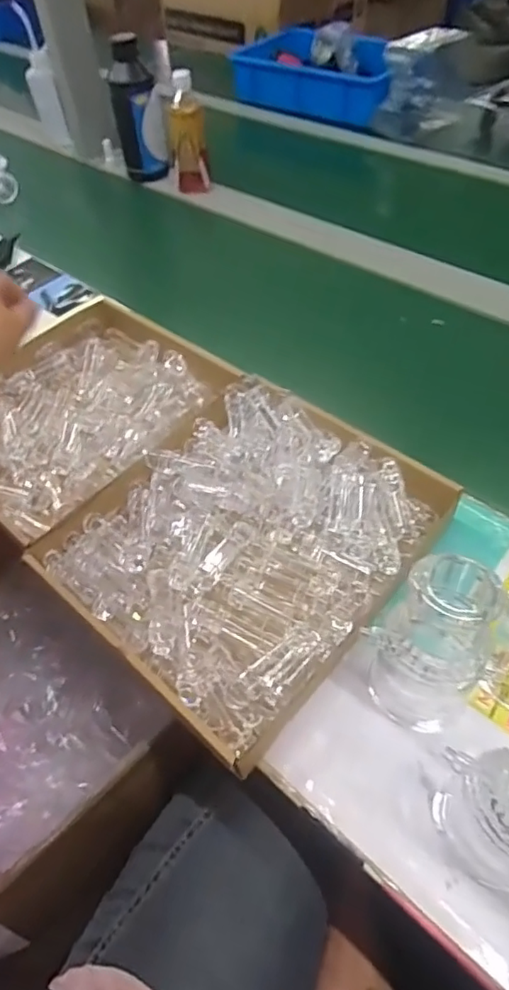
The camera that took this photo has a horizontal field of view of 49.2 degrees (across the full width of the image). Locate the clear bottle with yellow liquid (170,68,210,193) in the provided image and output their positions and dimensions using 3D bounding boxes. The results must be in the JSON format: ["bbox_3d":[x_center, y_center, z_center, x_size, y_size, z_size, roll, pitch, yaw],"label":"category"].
[{"bbox_3d":[-0.121,-0.649,1.003,0.067,0.167,0.063,-9,52,-1],"label":"clear bottle with yellow liquid"}]

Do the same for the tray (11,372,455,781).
[{"bbox_3d":[-0.009,0.041,0.533,0.275,0.068,0.314,34,62,28],"label":"tray"}]

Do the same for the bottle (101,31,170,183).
[{"bbox_3d":[-0.212,-0.694,1.018,0.084,0.205,0.073,-16,52,-7],"label":"bottle"}]

